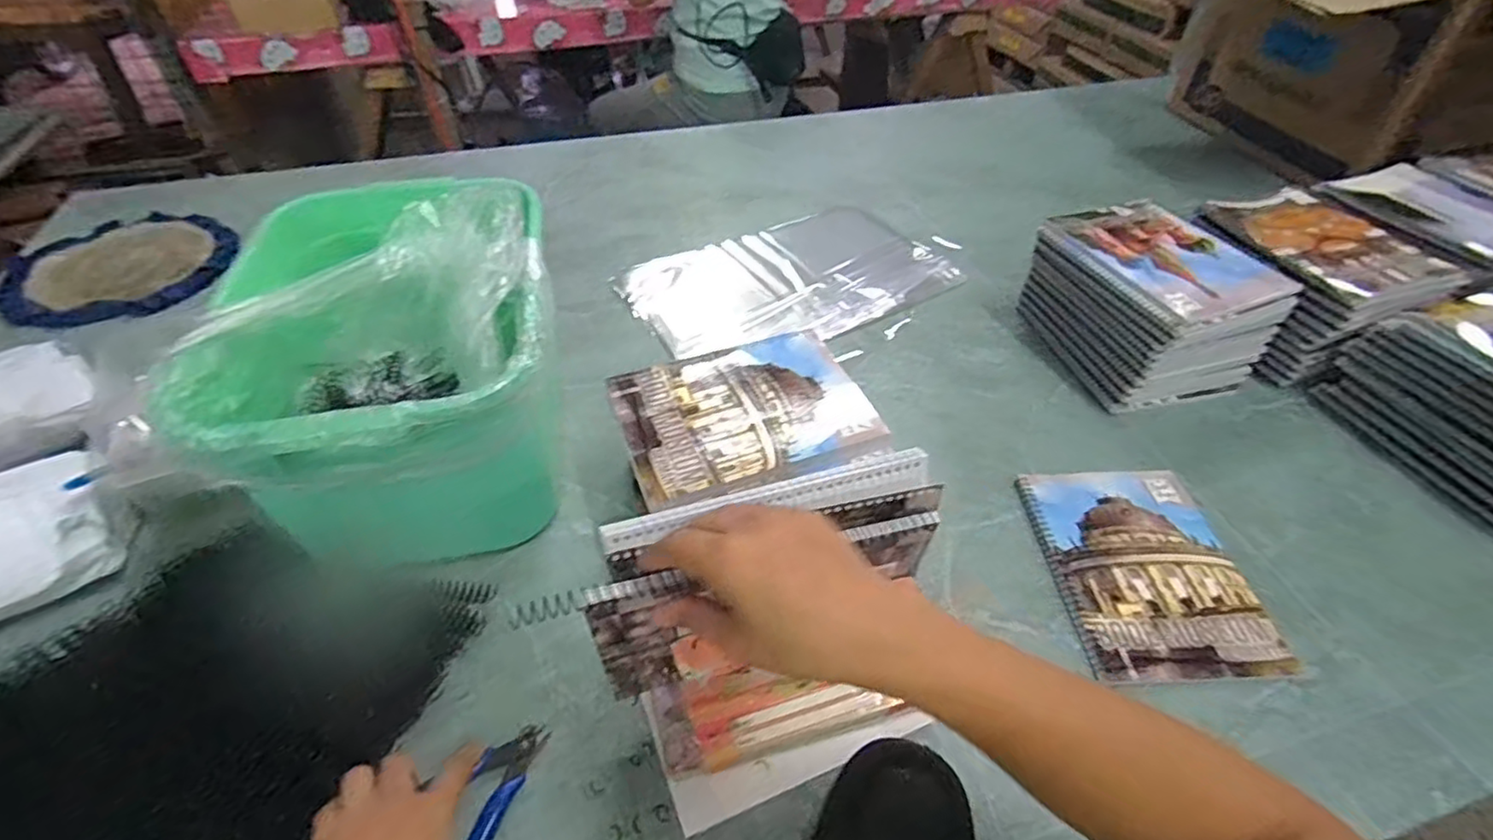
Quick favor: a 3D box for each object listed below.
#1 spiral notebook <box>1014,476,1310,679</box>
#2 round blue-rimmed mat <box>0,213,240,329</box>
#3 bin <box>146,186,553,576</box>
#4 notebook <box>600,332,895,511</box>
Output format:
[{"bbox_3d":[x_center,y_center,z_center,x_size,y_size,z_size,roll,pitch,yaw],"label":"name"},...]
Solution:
[{"bbox_3d":[0.326,0.117,0.549,0.151,0.015,0.190,-2,45,-3],"label":"spiral notebook"},{"bbox_3d":[-0.810,-0.200,0.875,0.279,0.012,0.250,28,51,25],"label":"round blue-rimmed mat"},{"bbox_3d":[-0.280,-0.029,0.576,0.254,0.210,0.306,-14,47,-14],"label":"bin"},{"bbox_3d":[-0.003,-0.007,0.552,0.196,0.017,0.147,-16,46,-13],"label":"notebook"}]

